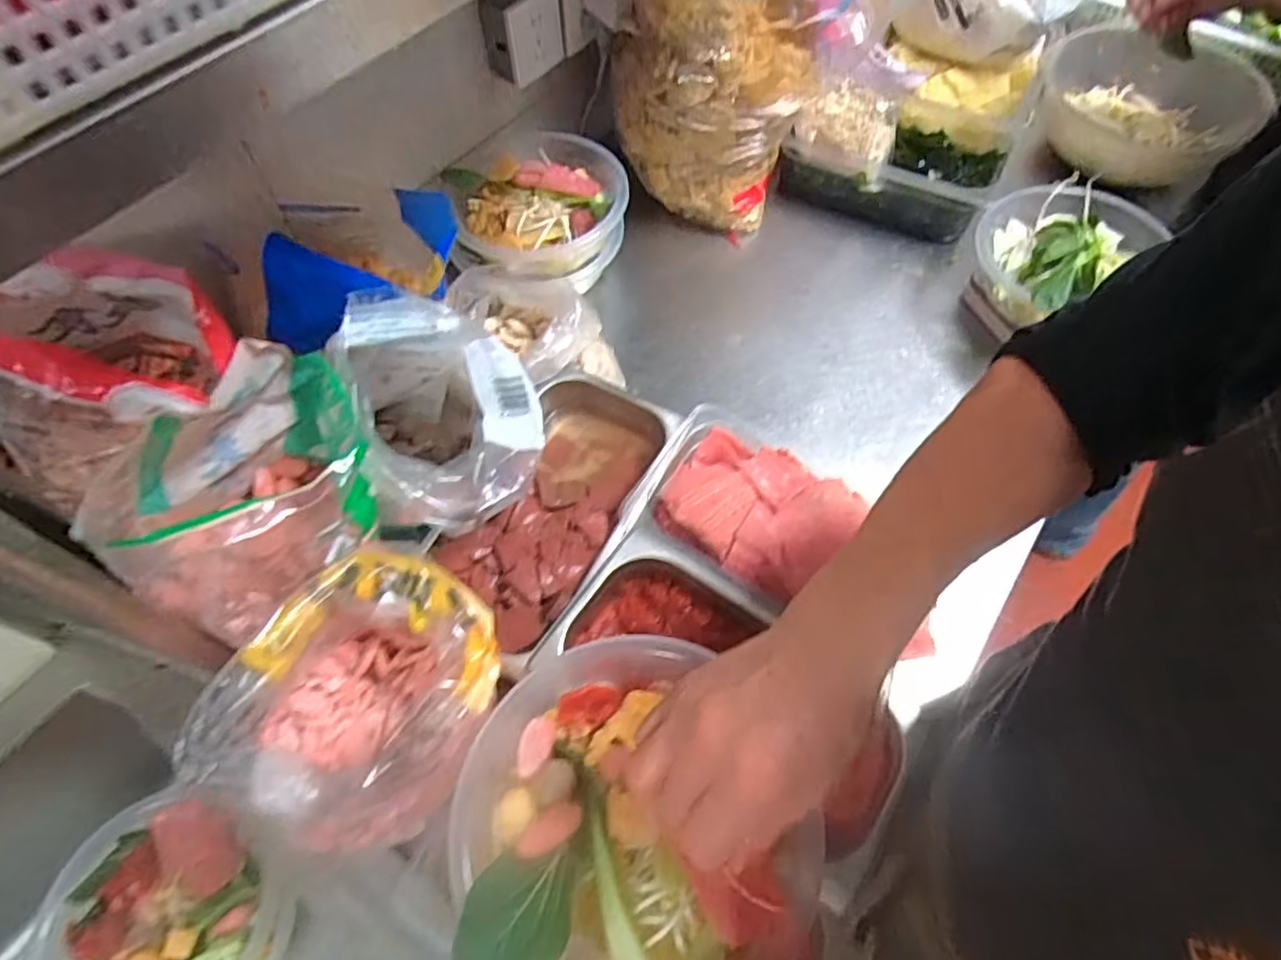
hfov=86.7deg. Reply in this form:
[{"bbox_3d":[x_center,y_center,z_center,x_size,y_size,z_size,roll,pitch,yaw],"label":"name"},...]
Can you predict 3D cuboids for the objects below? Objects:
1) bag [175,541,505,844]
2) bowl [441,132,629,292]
[{"bbox_3d":[-0.201,0.162,0.513,0.155,0.125,0.195,29,64,17],"label":"bag"},{"bbox_3d":[-0.127,-0.341,0.853,0.211,0.075,0.202,-1,60,1],"label":"bowl"}]

